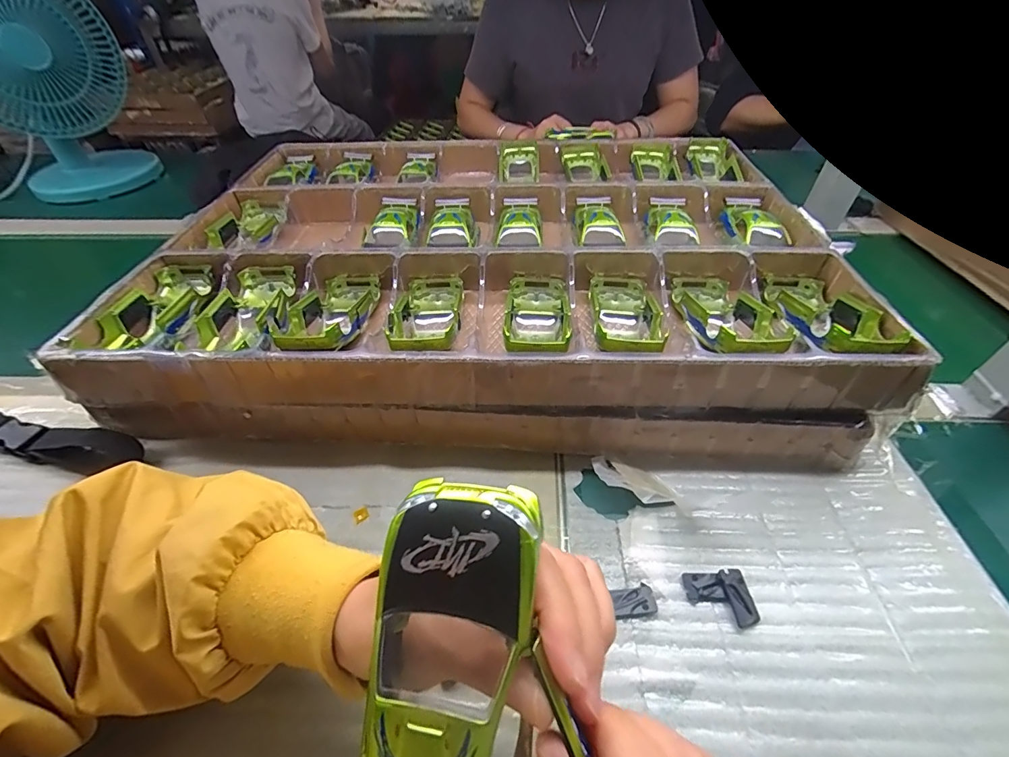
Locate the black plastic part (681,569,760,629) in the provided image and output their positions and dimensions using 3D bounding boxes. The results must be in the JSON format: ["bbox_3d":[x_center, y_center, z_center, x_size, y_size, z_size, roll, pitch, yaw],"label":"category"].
[{"bbox_3d":[0.140,0.142,0.280,0.039,0.006,0.033,-2,47,-1],"label":"black plastic part"}]

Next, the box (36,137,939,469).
[{"bbox_3d":[-0.008,-0.133,0.485,0.641,0.103,0.454,2,47,3],"label":"box"}]

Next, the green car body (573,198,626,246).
[{"bbox_3d":[0.103,-0.176,0.485,0.047,0.024,0.087,0,47,1],"label":"green car body"}]

